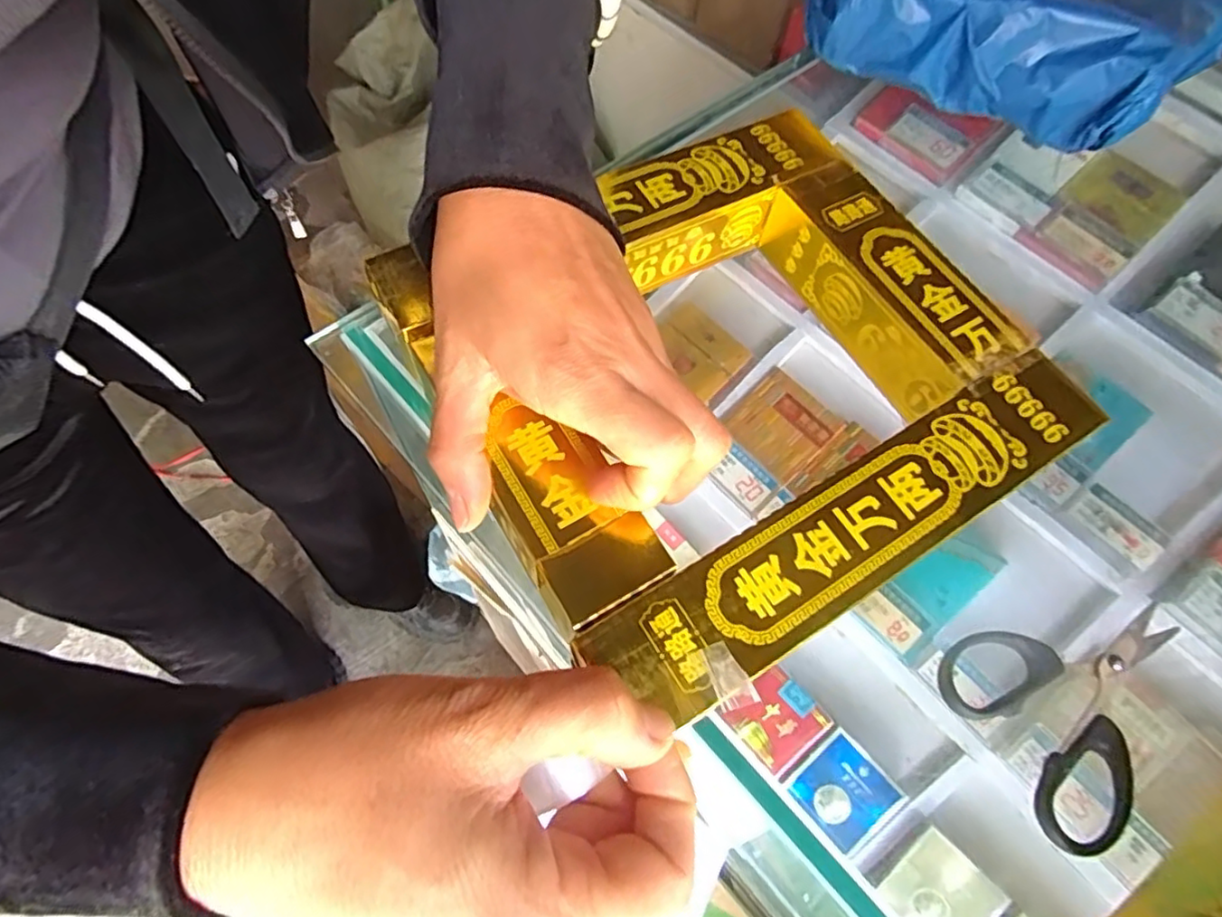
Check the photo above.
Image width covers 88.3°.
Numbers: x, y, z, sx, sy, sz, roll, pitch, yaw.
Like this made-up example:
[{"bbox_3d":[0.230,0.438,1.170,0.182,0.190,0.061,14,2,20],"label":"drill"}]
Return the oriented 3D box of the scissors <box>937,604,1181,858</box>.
[{"bbox_3d":[0.182,0.094,0.241,0.096,0.010,0.076,-21,68,-13],"label":"scissors"}]

